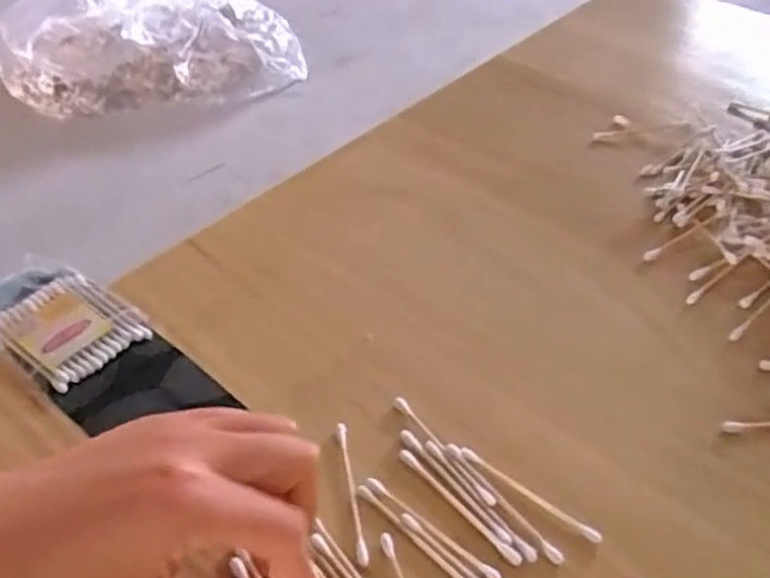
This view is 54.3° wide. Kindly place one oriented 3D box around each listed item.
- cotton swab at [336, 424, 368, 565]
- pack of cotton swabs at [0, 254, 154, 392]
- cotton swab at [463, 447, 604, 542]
[{"bbox_3d":[-0.015,0.090,0.336,0.005,0.005,0.070,-8,45,-7],"label":"cotton swab"},{"bbox_3d":[-0.181,0.016,0.413,0.098,0.008,0.061,30,50,28],"label":"pack of cotton swabs"},{"bbox_3d":[0.064,0.090,0.335,0.071,0.004,0.006,29,52,28],"label":"cotton swab"}]

